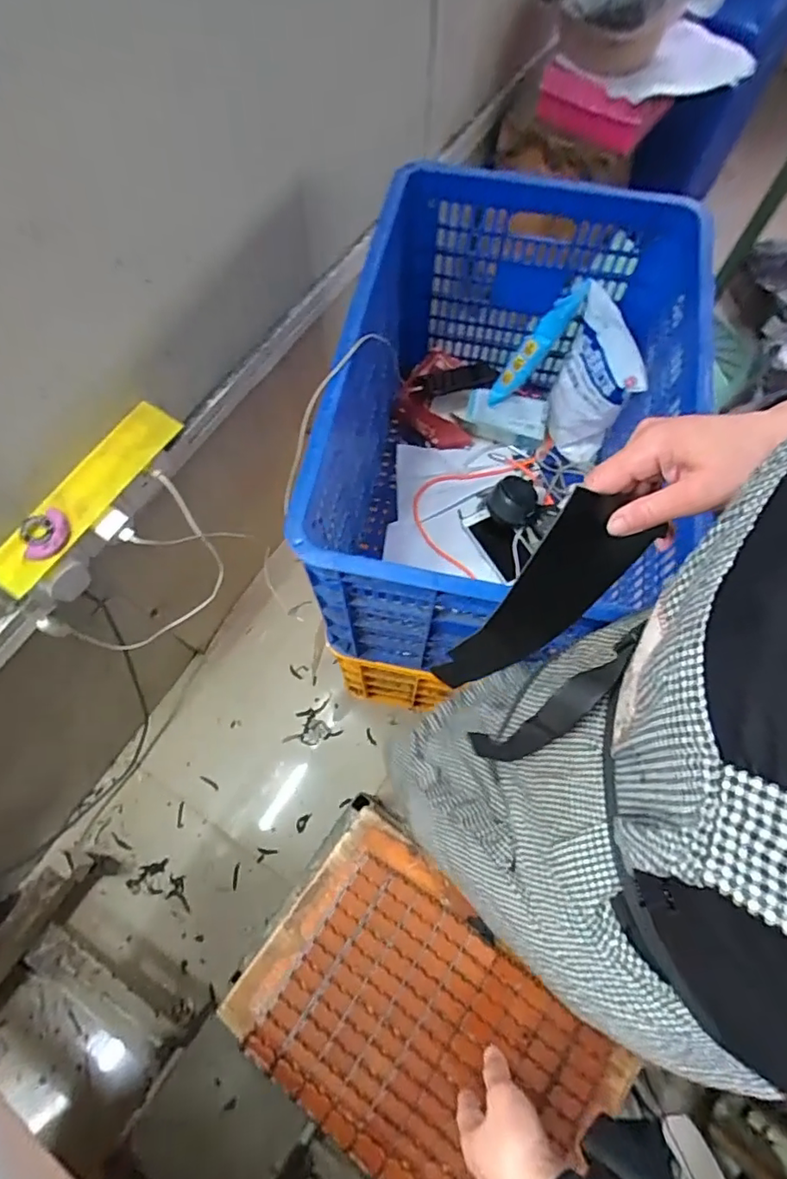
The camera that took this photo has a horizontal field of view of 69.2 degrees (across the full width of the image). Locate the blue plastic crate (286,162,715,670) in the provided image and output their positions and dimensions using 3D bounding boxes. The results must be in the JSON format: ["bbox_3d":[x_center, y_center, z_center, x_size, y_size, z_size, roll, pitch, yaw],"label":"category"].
[{"bbox_3d":[0.145,-0.200,0.803,0.435,0.366,0.588,10,69,3],"label":"blue plastic crate"}]

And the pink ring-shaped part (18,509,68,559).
[{"bbox_3d":[-0.415,-0.066,0.682,0.056,0.010,0.056,-20,85,-4],"label":"pink ring-shaped part"}]

